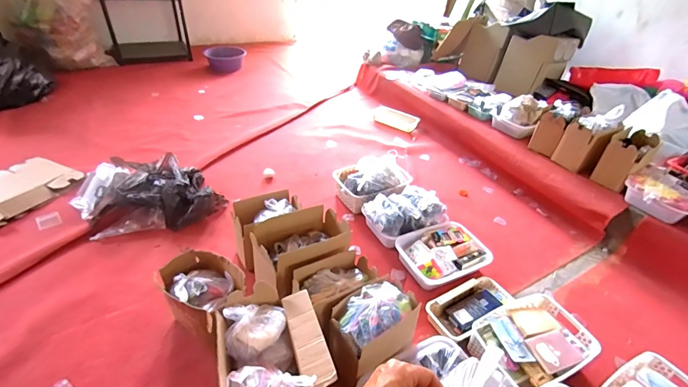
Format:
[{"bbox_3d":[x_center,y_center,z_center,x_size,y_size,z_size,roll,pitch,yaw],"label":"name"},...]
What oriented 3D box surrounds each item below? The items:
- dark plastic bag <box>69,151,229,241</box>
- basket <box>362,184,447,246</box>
[{"bbox_3d":[-0.700,-0.019,1.251,0.432,0.100,0.418,-23,45,-34],"label":"dark plastic bag"},{"bbox_3d":[0.213,0.073,1.270,0.283,0.107,0.180,-17,42,-28],"label":"basket"}]

